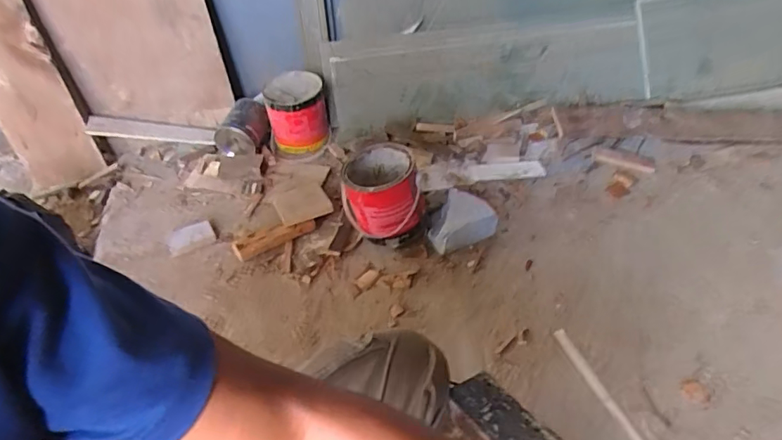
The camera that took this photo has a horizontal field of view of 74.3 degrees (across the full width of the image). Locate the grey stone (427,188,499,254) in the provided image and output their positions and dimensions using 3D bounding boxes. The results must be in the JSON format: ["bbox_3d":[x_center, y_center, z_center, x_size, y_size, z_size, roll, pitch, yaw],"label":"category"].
[{"bbox_3d":[0.136,-0.002,1.096,0.141,0.073,0.122,-23,47,-19],"label":"grey stone"}]

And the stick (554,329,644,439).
[{"bbox_3d":[0.347,0.287,0.828,0.021,0.007,0.273,-16,45,-13],"label":"stick"}]

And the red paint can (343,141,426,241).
[{"bbox_3d":[-0.015,-0.065,1.068,0.158,0.130,0.155,0,43,4],"label":"red paint can"}]

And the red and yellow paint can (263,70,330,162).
[{"bbox_3d":[-0.240,-0.273,1.337,0.155,0.160,0.176,-11,44,-7],"label":"red and yellow paint can"}]

